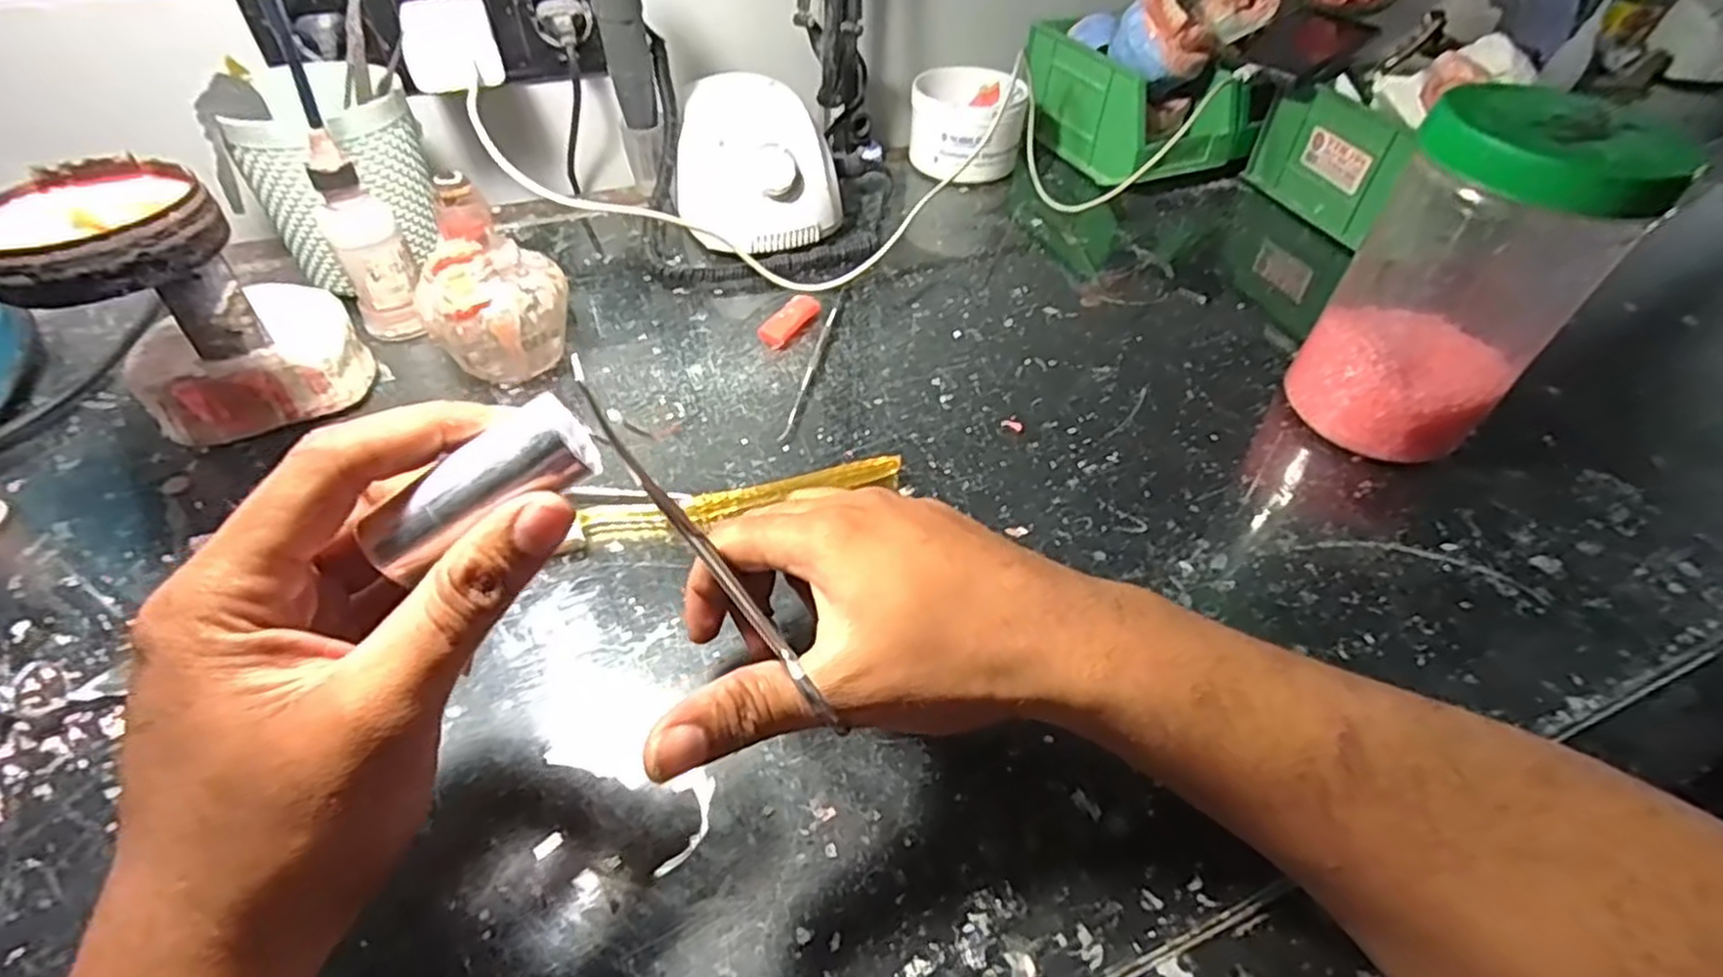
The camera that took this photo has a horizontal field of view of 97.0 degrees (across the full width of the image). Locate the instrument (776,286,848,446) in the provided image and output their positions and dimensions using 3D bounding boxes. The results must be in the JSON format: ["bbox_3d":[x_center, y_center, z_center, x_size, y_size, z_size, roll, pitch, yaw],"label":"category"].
[{"bbox_3d":[-0.027,-0.080,0.452,0.006,0.007,0.147,10,47,6],"label":"instrument"}]

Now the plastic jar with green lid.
[{"bbox_3d":[0.288,-0.095,0.371,0.089,0.166,0.088,2,46,-2],"label":"plastic jar with green lid"}]

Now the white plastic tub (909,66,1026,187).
[{"bbox_3d":[0.084,-0.290,0.619,0.092,0.065,0.100,8,46,4],"label":"white plastic tub"}]

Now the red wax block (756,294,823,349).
[{"bbox_3d":[-0.044,-0.103,0.469,0.016,0.013,0.048,23,49,18],"label":"red wax block"}]

